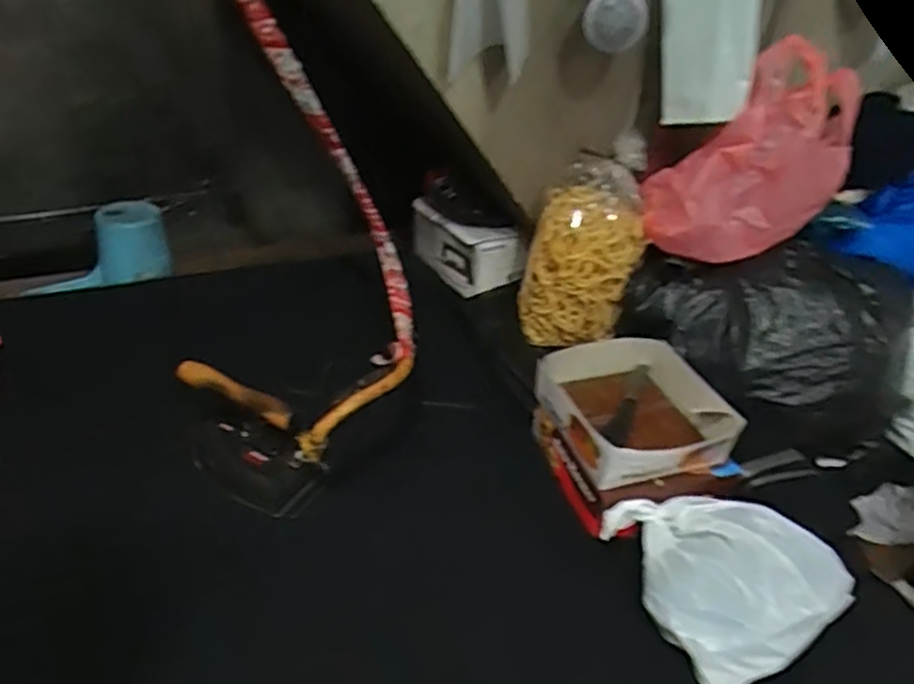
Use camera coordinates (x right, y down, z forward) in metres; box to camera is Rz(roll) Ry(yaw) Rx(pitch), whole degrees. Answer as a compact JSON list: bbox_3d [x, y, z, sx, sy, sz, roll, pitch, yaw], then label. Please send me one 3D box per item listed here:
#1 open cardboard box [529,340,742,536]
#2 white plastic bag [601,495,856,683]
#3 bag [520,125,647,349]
[{"bbox_3d":[0.235,0.114,0.952,0.212,0.105,0.232,-6,38,-17],"label":"open cardboard box"},{"bbox_3d":[0.316,0.255,0.794,0.226,0.070,0.215,-8,39,-19],"label":"white plastic bag"},{"bbox_3d":[0.194,-0.151,1.097,0.176,0.344,0.090,27,19,25],"label":"bag"}]

